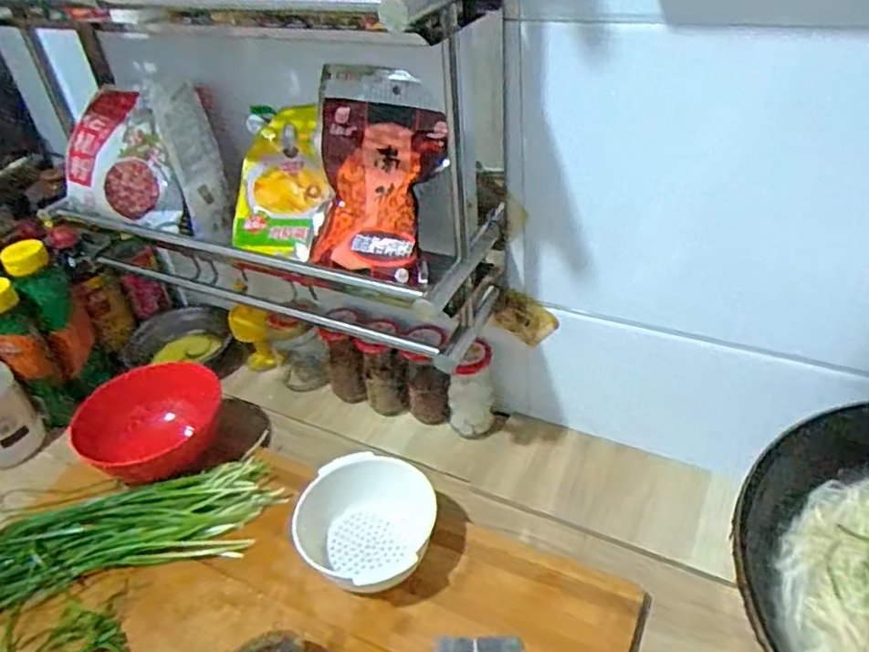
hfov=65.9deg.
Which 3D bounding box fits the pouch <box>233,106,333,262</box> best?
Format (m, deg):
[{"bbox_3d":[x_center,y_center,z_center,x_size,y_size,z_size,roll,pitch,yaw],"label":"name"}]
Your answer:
[{"bbox_3d":[-0.175,-0.164,0.752,0.118,0.168,0.035,6,0,21],"label":"pouch"}]

